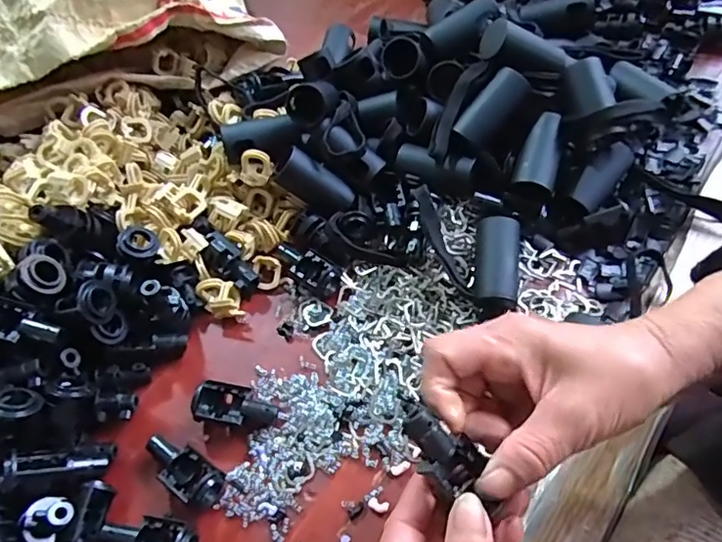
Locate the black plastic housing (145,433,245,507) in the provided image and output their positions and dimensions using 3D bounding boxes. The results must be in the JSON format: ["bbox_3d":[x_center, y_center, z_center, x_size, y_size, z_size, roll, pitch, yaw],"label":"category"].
[{"bbox_3d":[-0.106,0.121,0.331,0.060,0.018,0.026,29,64,20],"label":"black plastic housing"}]

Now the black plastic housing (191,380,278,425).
[{"bbox_3d":[-0.080,0.086,0.354,0.053,0.015,0.027,1,58,3],"label":"black plastic housing"}]

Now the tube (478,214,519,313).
[{"bbox_3d":[0.096,-0.006,0.382,0.026,0.022,0.064,3,75,3],"label":"tube"}]

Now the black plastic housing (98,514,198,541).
[{"bbox_3d":[-0.120,0.153,0.311,0.054,0.016,0.025,8,59,8],"label":"black plastic housing"}]

